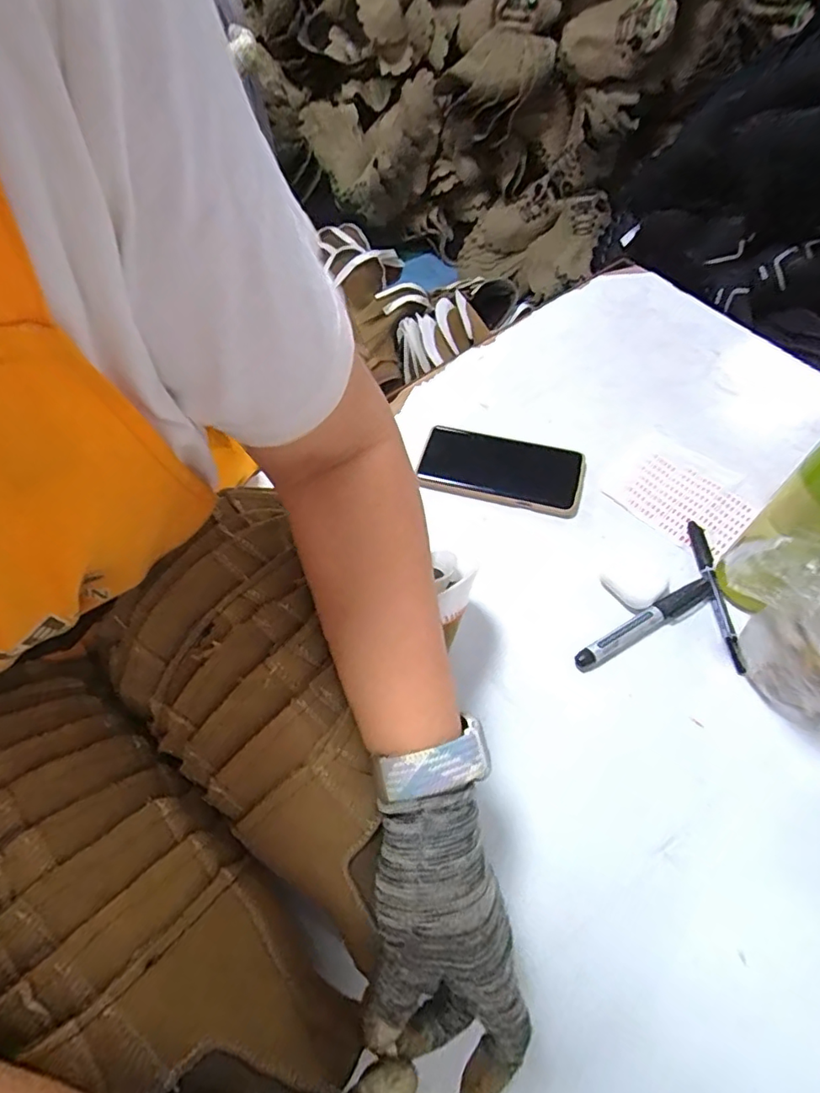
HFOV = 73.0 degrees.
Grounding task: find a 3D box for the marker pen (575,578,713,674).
[{"bbox_3d":[0.202,0.066,0.471,0.140,0.014,0.021,-28,62,-12],"label":"marker pen"}]

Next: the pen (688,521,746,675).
[{"bbox_3d":[0.267,0.039,0.486,0.014,0.009,0.143,-1,60,4],"label":"pen"}]

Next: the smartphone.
[{"bbox_3d":[0.094,-0.080,0.567,0.164,0.012,0.079,14,62,12],"label":"smartphone"}]

